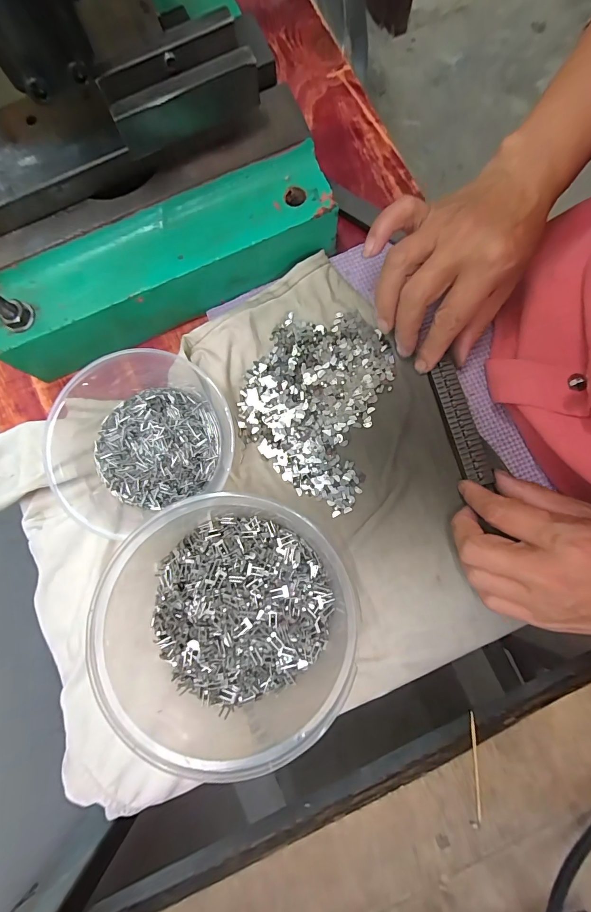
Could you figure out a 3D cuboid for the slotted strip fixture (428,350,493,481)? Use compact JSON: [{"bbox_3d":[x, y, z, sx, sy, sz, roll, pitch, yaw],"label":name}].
[{"bbox_3d":[0.118,-0.025,0.269,0.021,0.006,0.093,-14,80,-1],"label":"slotted strip fixture"}]

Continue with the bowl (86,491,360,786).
[{"bbox_3d":[-0.039,0.097,0.224,0.142,0.072,0.132,0,82,2],"label":"bowl"}]

